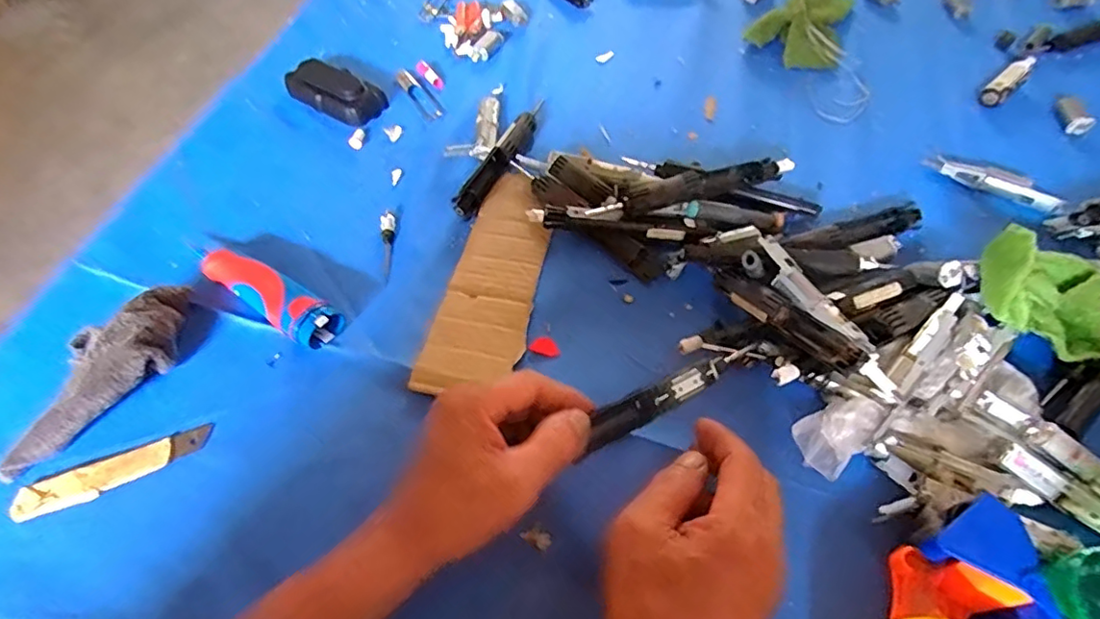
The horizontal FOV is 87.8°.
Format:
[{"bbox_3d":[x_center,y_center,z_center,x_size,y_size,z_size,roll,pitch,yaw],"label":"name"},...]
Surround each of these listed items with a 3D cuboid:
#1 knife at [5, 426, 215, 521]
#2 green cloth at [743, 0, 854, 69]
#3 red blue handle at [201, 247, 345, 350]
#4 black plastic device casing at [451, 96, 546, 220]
[{"bbox_3d":[-0.285,0.106,0.374,0.116,0.005,0.025,-19,57,-11],"label":"knife"},{"bbox_3d":[0.275,-0.318,0.622,0.095,0.034,0.145,18,58,14],"label":"green cloth"},{"bbox_3d":[-0.215,-0.012,0.435,0.125,0.030,0.034,27,60,19],"label":"red blue handle"},{"bbox_3d":[-0.040,-0.142,0.520,0.021,0.017,0.163,21,58,16],"label":"black plastic device casing"}]

